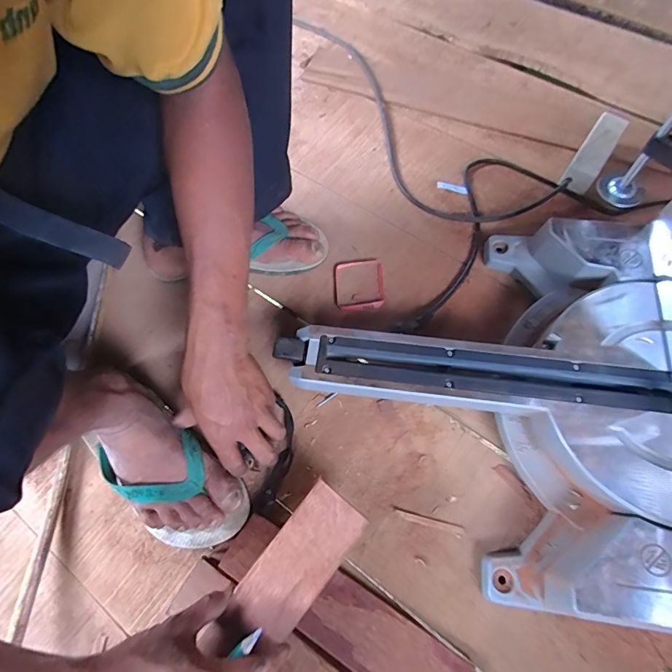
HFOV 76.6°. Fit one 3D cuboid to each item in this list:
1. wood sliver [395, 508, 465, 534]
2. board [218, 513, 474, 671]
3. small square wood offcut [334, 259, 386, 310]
[{"bbox_3d":[0.102,0.203,0.463,0.074,0.004,0.008,13,69,8],"label":"wood sliver"},{"bbox_3d":[0.003,0.280,0.427,0.258,0.018,0.065,29,72,14],"label":"board"},{"bbox_3d":[0.032,-0.072,0.578,0.068,0.004,0.077,-3,67,2],"label":"small square wood offcut"}]

